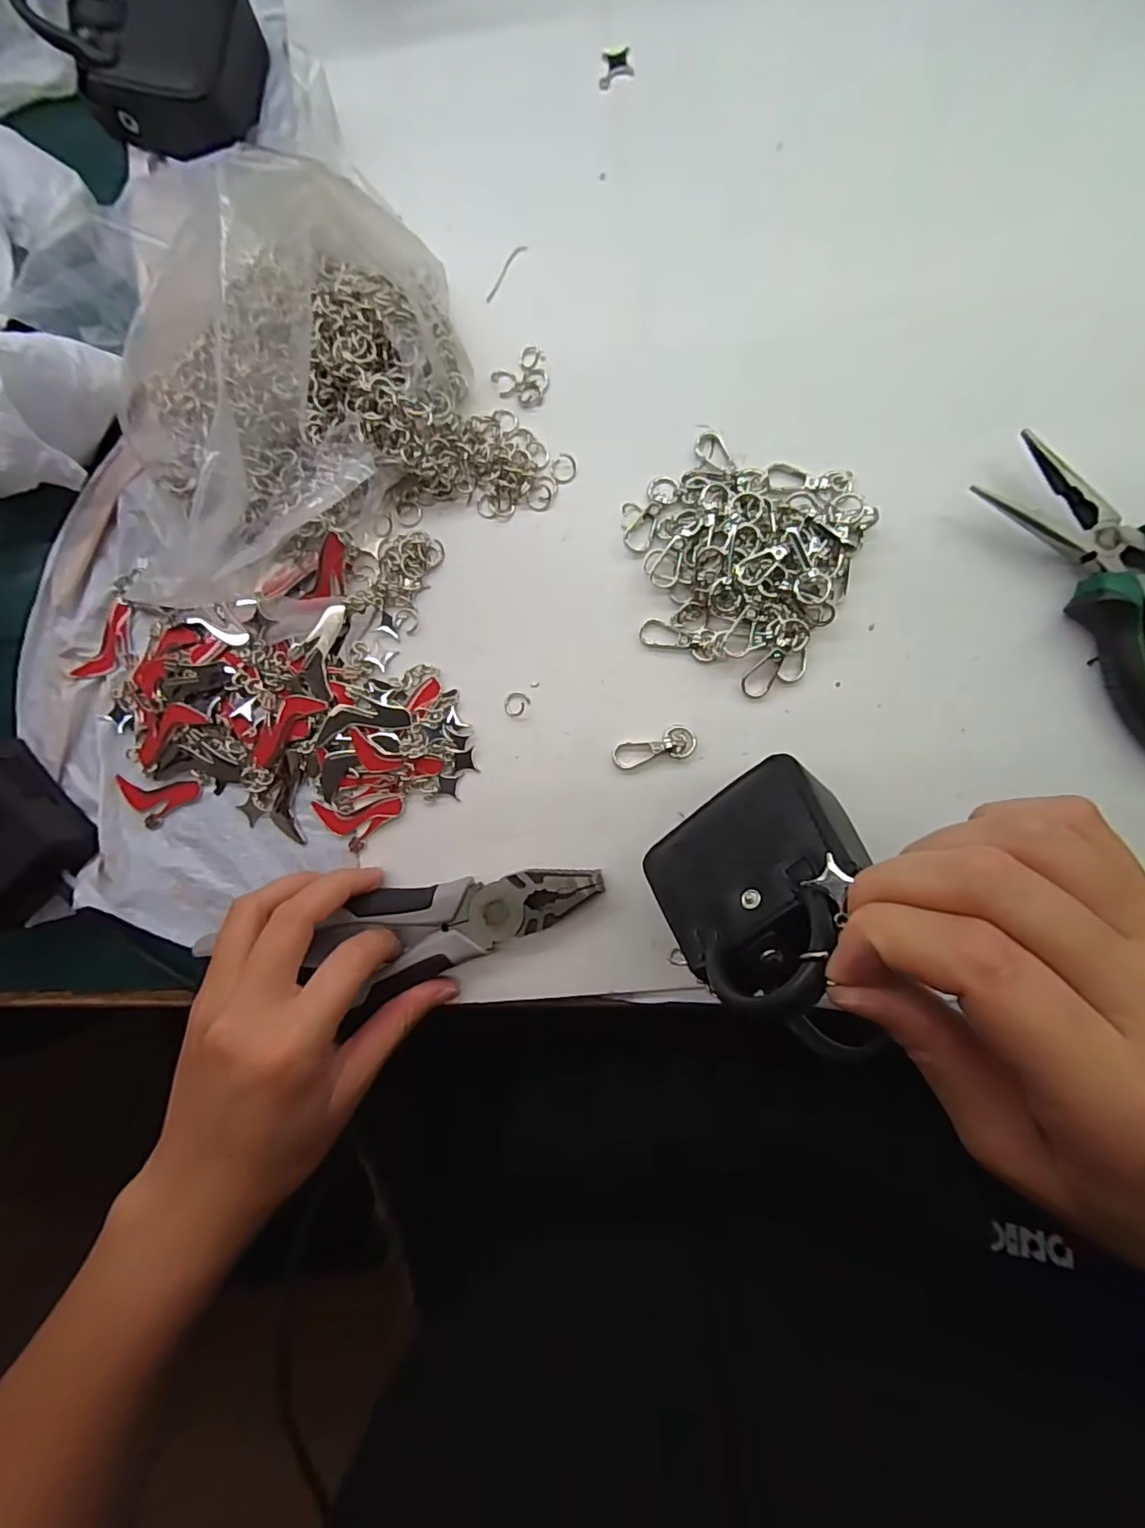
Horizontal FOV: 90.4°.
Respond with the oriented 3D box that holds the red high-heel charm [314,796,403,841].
[{"bbox_3d":[-0.107,0.028,0.284,0.046,0.004,0.019,-5,88,4],"label":"red high-heel charm"}]

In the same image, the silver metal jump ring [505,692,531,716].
[{"bbox_3d":[-0.028,-0.030,0.278,0.011,0.004,0.012,0,89,4],"label":"silver metal jump ring"}]

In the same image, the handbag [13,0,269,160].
[{"bbox_3d":[-0.212,-0.356,0.284,0.100,0.037,0.080,12,90,5],"label":"handbag"}]

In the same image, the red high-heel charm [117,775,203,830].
[{"bbox_3d":[-0.215,0.021,0.298,0.047,0.005,0.026,5,89,5],"label":"red high-heel charm"}]

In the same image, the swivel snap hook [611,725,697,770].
[{"bbox_3d":[0.039,-0.008,0.272,0.040,0.004,0.015,-13,88,4],"label":"swivel snap hook"}]

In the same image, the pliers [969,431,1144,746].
[{"bbox_3d":[0.243,-0.075,0.248,0.146,0.022,0.092,40,92,4],"label":"pliers"}]

